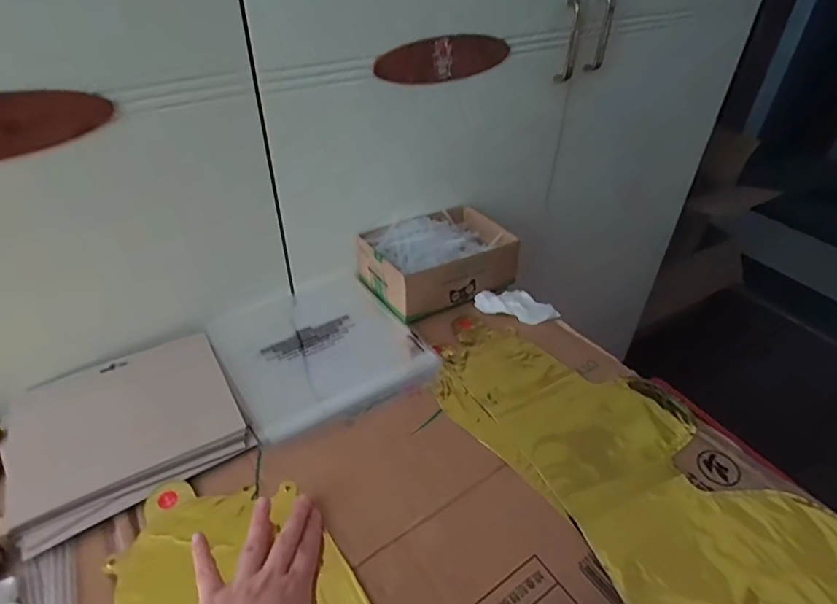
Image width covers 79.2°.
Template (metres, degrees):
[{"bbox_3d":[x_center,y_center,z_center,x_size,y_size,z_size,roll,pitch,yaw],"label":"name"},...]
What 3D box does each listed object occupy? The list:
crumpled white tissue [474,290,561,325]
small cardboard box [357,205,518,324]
[{"bbox_3d":[0.127,0.005,0.652,0.104,0.019,0.042,13,40,14],"label":"crumpled white tissue"},{"bbox_3d":[0.026,-0.060,0.678,0.179,0.076,0.127,-22,44,-26],"label":"small cardboard box"}]

